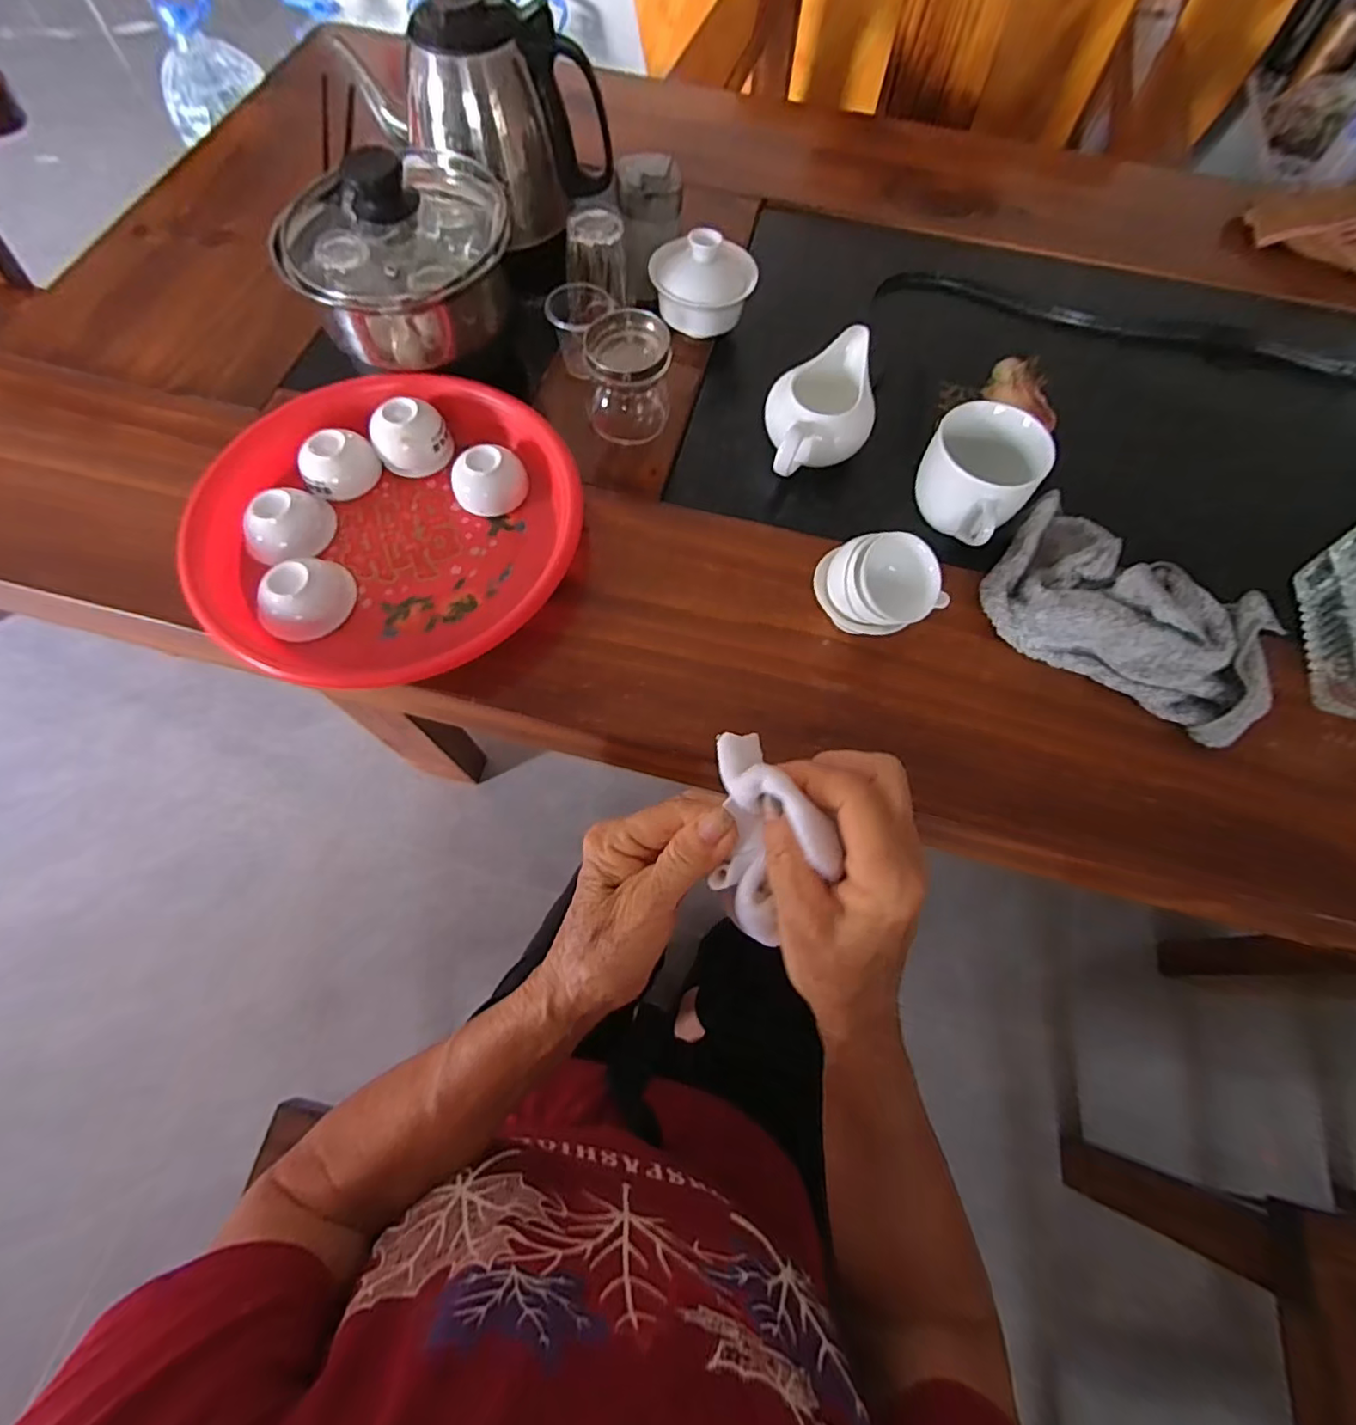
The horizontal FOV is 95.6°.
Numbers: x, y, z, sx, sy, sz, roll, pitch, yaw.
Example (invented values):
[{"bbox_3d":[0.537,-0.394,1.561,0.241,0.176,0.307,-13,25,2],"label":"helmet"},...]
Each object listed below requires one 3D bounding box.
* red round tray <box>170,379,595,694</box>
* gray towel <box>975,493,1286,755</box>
[{"bbox_3d":[-0.196,-0.132,0.425,0.247,0.037,0.236,1,67,-2],"label":"red round tray"},{"bbox_3d":[0.298,-0.069,0.406,0.170,0.051,0.110,32,70,11],"label":"gray towel"}]

